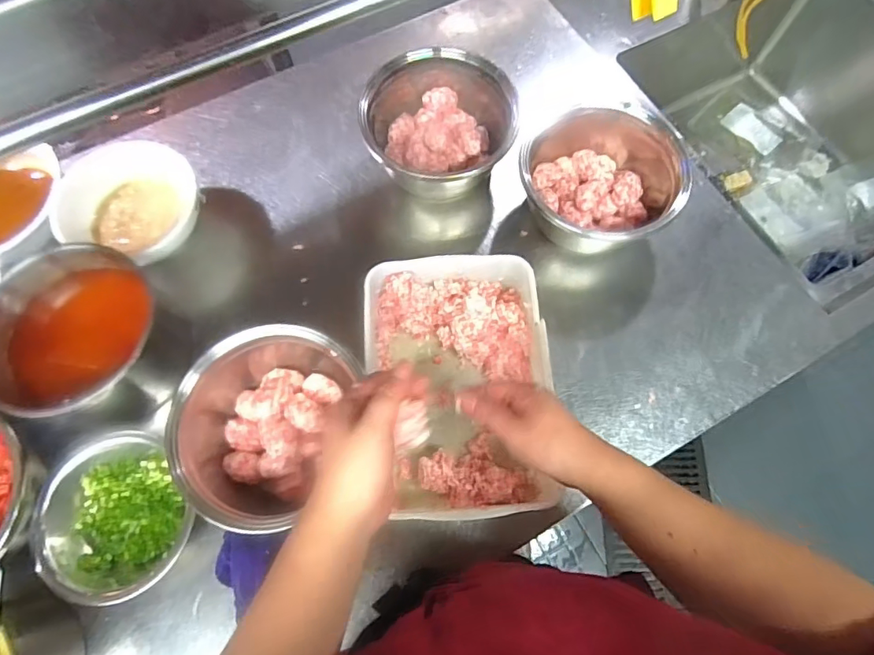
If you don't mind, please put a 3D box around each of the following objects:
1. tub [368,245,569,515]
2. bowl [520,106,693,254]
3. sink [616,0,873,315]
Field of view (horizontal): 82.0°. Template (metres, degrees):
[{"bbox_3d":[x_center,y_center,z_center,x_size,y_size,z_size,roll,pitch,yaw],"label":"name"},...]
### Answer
[{"bbox_3d":[0.027,0.061,0.602,0.201,0.085,0.308,-7,70,-2],"label":"tub"},{"bbox_3d":[0.225,-0.202,0.687,0.200,0.103,0.189,0,70,0],"label":"bowl"},{"bbox_3d":[0.657,-0.339,0.925,0.562,0.293,0.580,-25,72,-8],"label":"sink"}]

